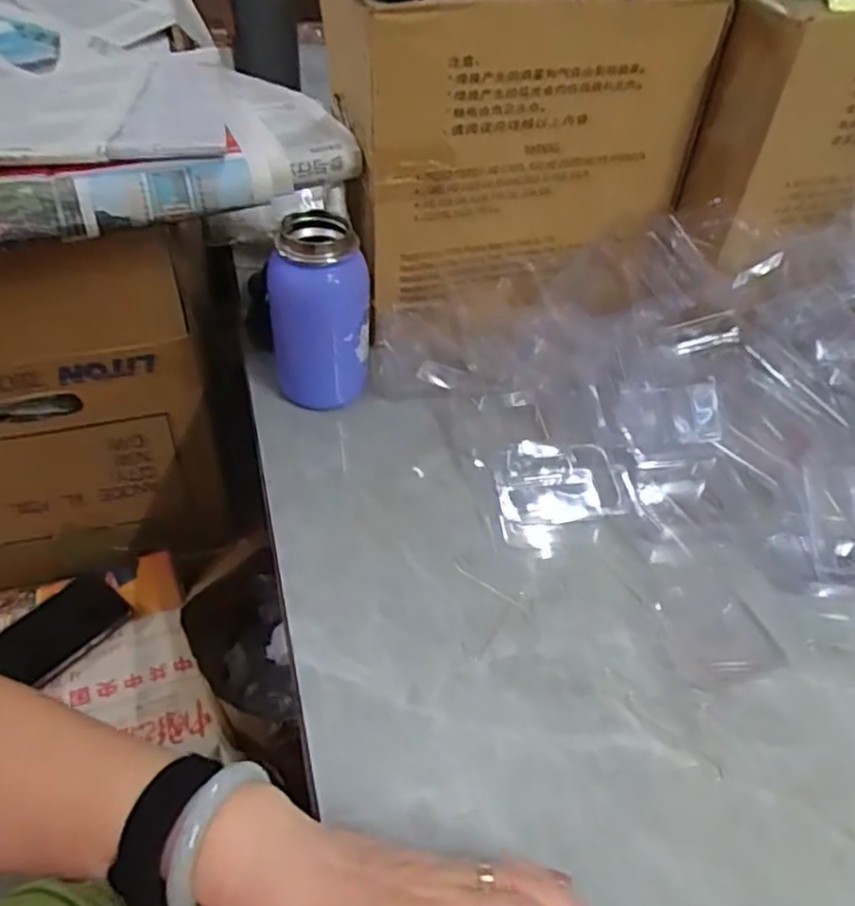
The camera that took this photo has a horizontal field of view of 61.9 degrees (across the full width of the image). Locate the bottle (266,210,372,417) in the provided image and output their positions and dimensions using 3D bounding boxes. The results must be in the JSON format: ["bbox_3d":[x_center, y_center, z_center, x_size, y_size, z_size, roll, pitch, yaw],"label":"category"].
[{"bbox_3d":[-0.082,-0.105,0.544,0.073,0.136,0.060,-1,46,-7],"label":"bottle"}]

